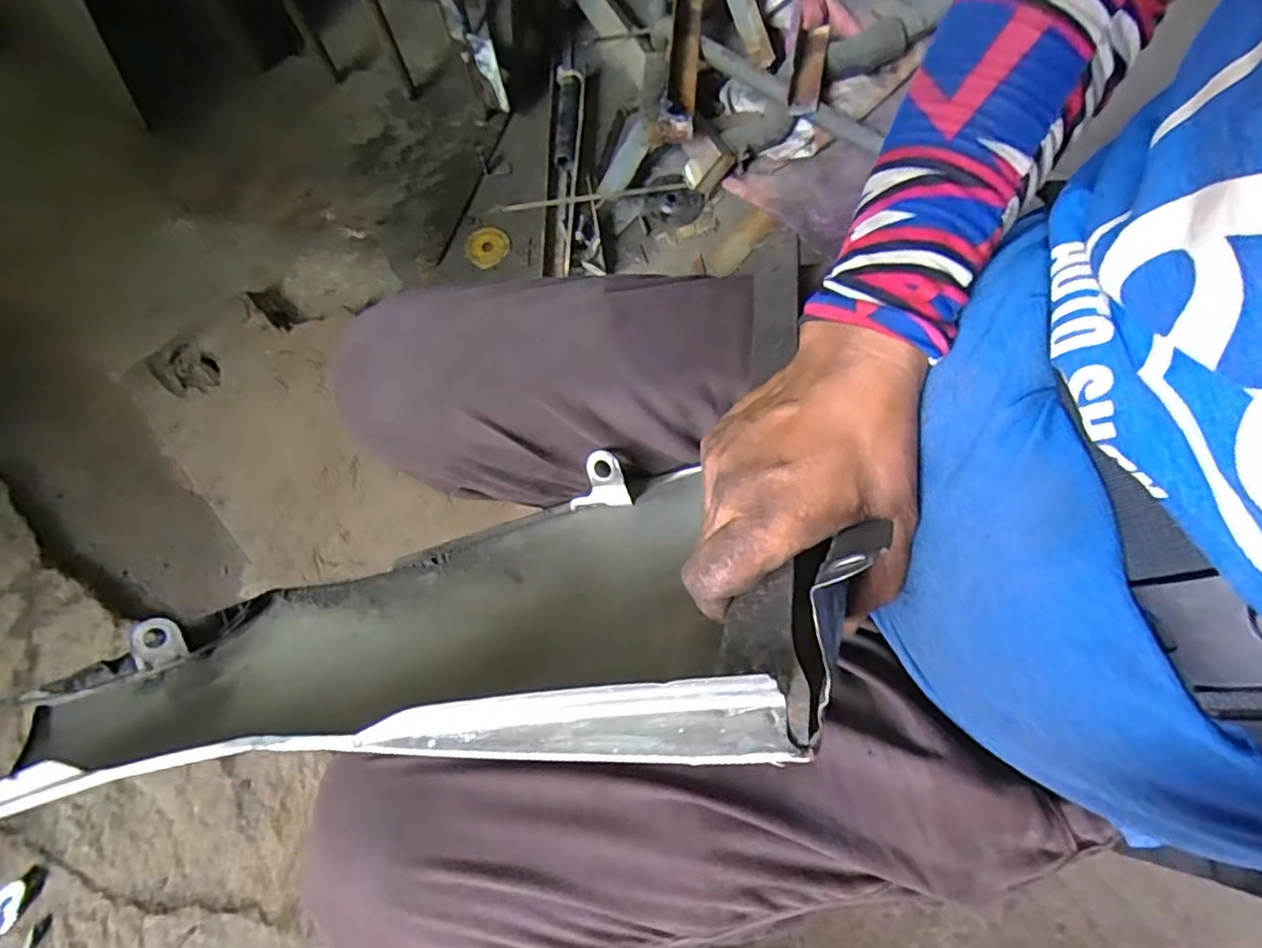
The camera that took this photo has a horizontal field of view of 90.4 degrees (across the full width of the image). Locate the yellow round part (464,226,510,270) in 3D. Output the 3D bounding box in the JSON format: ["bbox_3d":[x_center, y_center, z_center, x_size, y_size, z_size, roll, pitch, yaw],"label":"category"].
[{"bbox_3d":[-0.205,-0.325,0.895,0.062,0.012,0.061,0,70,1],"label":"yellow round part"}]

